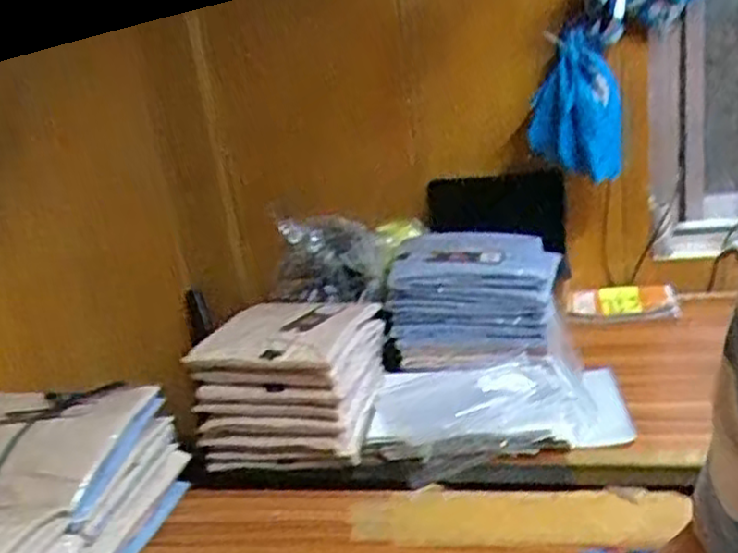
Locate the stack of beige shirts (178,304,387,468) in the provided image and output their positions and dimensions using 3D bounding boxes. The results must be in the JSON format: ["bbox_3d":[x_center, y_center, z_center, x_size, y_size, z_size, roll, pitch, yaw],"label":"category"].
[{"bbox_3d":[-0.111,0.152,1.099,0.227,0.181,0.235,-3,17,12],"label":"stack of beige shirts"}]

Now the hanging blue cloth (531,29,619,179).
[{"bbox_3d":[0.378,-0.314,1.353,0.156,0.254,0.064,3,19,27],"label":"hanging blue cloth"}]

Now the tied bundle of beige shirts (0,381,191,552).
[{"bbox_3d":[-0.393,0.252,0.884,0.236,0.170,0.245,-2,18,14],"label":"tied bundle of beige shirts"}]

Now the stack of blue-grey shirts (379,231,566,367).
[{"bbox_3d":[0.183,0.037,1.263,0.275,0.176,0.271,-3,17,12],"label":"stack of blue-grey shirts"}]

